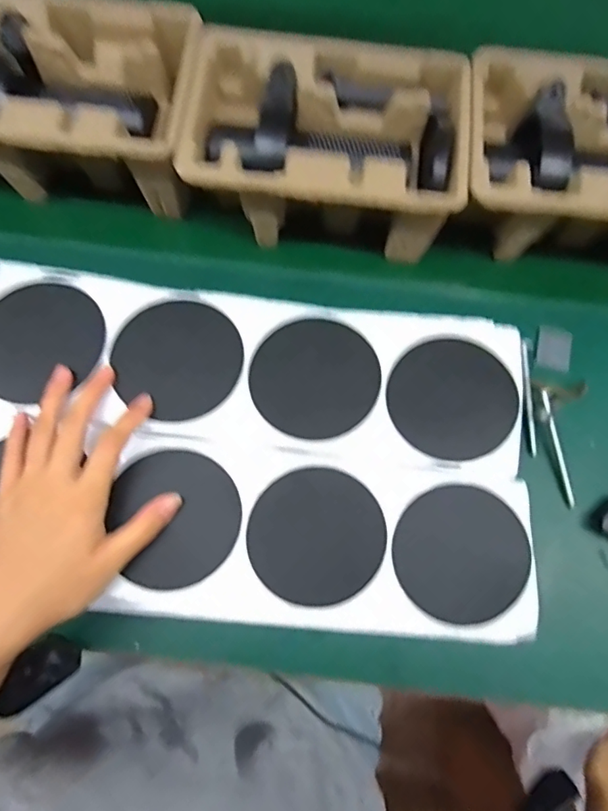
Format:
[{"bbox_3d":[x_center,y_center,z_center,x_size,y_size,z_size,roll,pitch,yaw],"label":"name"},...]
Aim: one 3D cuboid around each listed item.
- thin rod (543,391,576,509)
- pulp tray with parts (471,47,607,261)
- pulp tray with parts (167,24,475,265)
[{"bbox_3d":[0.219,0.037,0.445,0.009,0.007,0.100,-12,87,-5],"label":"thin rod"},{"bbox_3d":[0.246,-0.205,0.465,0.219,0.110,0.155,4,77,0],"label":"pulp tray with parts"},{"bbox_3d":[0.019,-0.219,0.459,0.225,0.109,0.141,6,77,1],"label":"pulp tray with parts"}]

